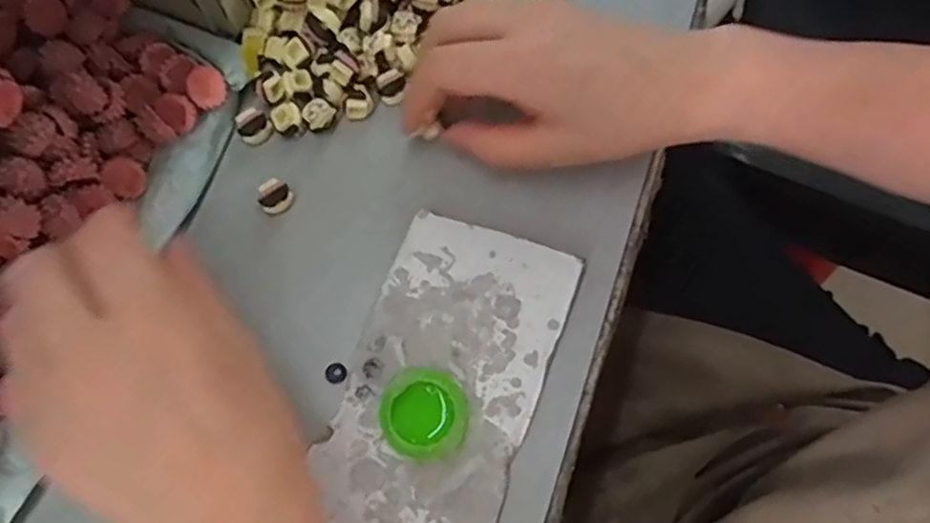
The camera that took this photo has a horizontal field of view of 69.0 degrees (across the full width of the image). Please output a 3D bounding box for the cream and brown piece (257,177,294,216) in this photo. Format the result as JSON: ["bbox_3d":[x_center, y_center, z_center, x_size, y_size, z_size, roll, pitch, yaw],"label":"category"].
[{"bbox_3d":[-0.092,-0.031,0.331,0.016,0.015,0.013,-35,77,-12],"label":"cream and brown piece"}]

